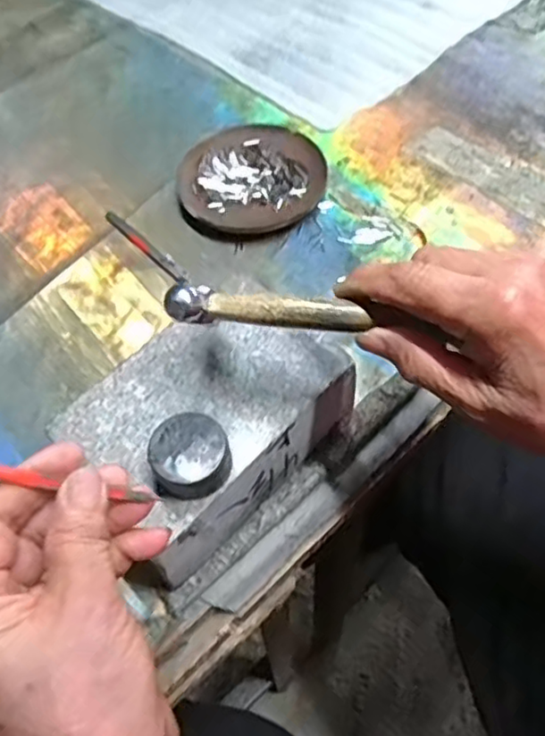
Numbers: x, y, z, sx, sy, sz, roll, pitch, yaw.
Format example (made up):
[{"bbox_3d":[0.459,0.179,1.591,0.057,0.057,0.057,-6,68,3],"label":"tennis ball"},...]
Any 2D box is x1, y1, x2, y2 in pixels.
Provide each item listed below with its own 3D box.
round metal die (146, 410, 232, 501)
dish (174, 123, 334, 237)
[{"bbox_3d":[-0.040,0.043,0.309,0.036,0.020,0.038,0,59,0],"label":"round metal die"},{"bbox_3d":[-0.017,-0.150,0.505,0.105,0.014,0.113,-1,57,2],"label":"dish"}]

